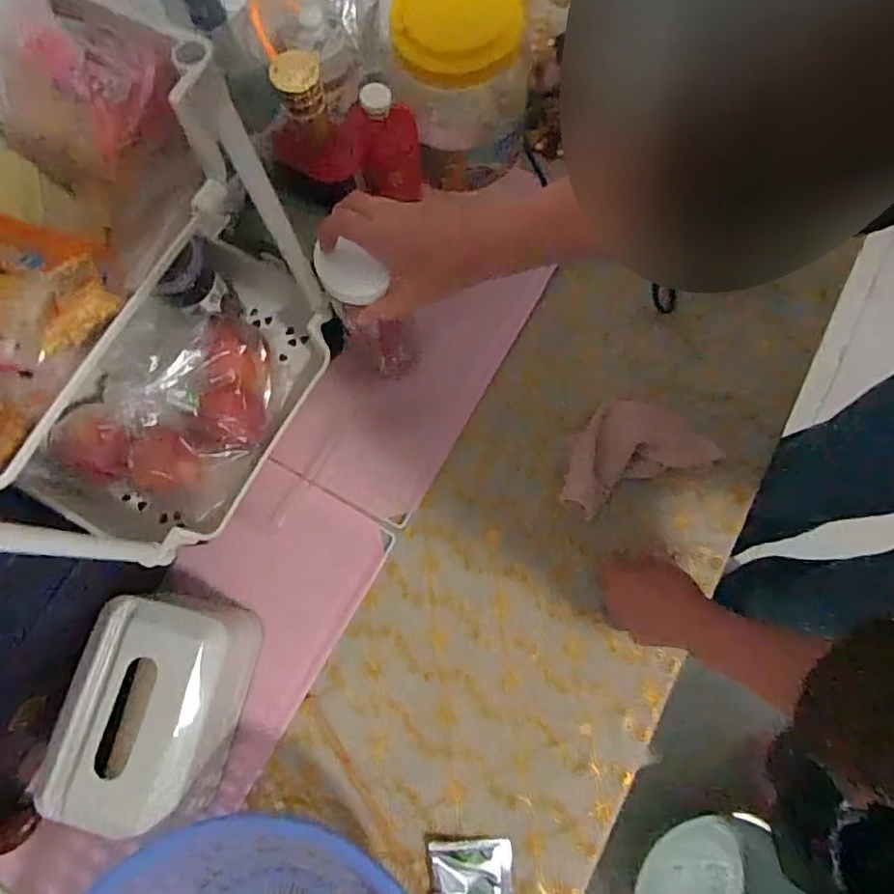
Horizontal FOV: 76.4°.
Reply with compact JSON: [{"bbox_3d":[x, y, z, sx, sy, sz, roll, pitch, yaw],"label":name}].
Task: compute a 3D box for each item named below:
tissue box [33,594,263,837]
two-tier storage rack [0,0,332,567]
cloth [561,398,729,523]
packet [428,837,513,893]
[{"bbox_3d":[-0.252,0.228,0.508,0.132,0.096,0.185,17,76,4],"label":"tissue box"},{"bbox_3d":[-0.260,-0.084,0.436,0.200,0.370,0.284,28,78,7],"label":"two-tier storage rack"},{"bbox_3d":[0.197,0.001,0.619,0.168,0.017,0.101,-22,76,-6],"label":"cloth"},{"bbox_3d":[0.021,0.396,0.510,0.074,0.012,0.073,0,75,0],"label":"packet"}]

